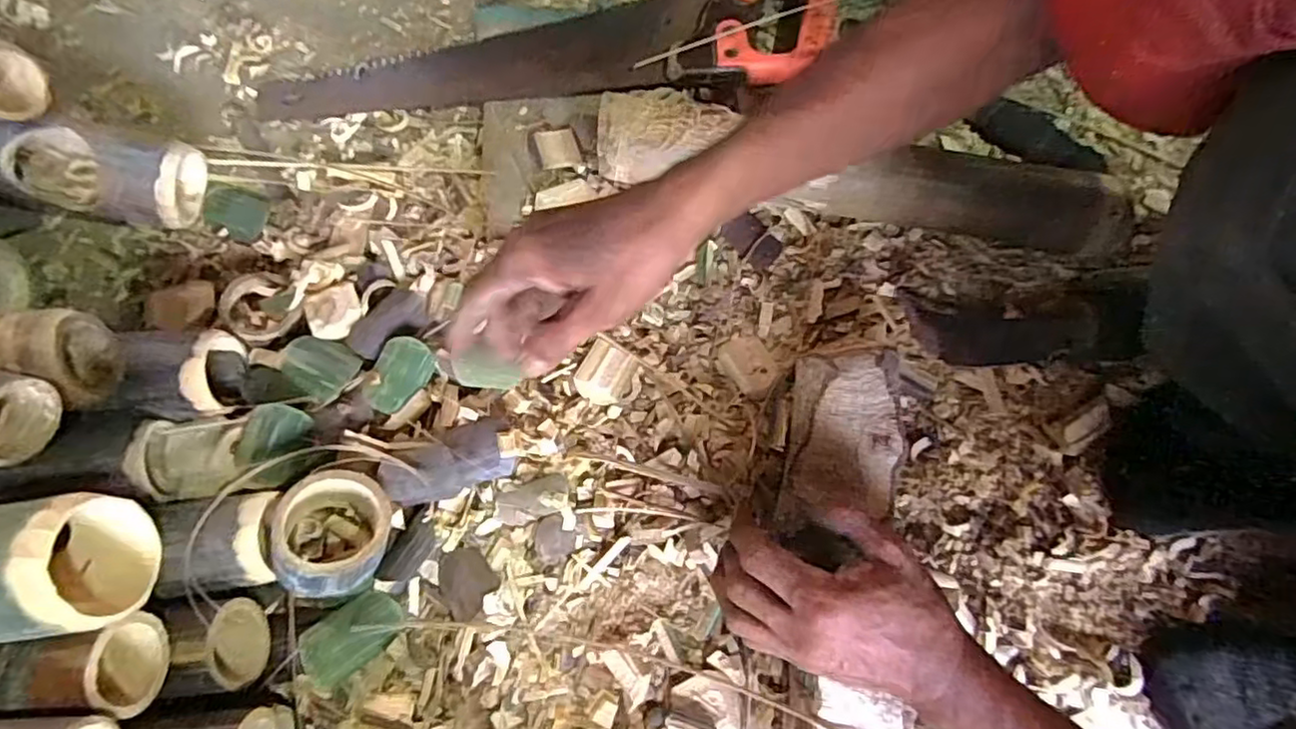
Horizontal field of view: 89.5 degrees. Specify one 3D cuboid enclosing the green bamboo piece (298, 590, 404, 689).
[{"bbox_3d":[-0.204,0.187,0.451,0.066,0.026,0.041,-27,112,-25],"label":"green bamboo piece"}]

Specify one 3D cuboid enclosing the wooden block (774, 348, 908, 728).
[{"bbox_3d":[0.132,0.148,0.440,0.079,0.038,0.318,4,76,-1],"label":"wooden block"}]

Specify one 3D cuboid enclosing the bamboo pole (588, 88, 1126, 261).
[{"bbox_3d":[0.164,-0.145,0.524,0.405,0.075,0.057,10,75,1],"label":"bamboo pole"}]

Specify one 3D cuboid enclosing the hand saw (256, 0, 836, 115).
[{"bbox_3d":[-0.088,-0.293,0.579,0.511,0.038,0.127,-1,76,-2],"label":"hand saw"}]

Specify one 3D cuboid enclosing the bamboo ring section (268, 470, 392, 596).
[{"bbox_3d":[-0.220,0.120,0.454,0.077,0.055,0.077,16,48,-19],"label":"bamboo ring section"}]

